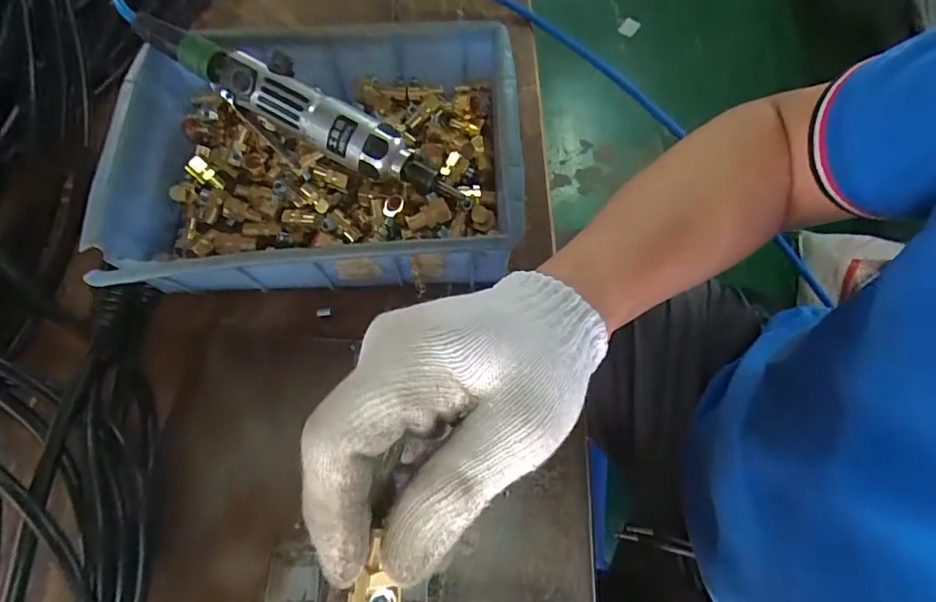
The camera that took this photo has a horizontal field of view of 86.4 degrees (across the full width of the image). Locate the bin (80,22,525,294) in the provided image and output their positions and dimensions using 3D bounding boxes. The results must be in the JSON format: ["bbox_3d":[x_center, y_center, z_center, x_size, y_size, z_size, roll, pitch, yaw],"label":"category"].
[{"bbox_3d":[-0.110,-0.112,0.393,0.298,0.088,0.209,-5,68,-1],"label":"bin"}]

